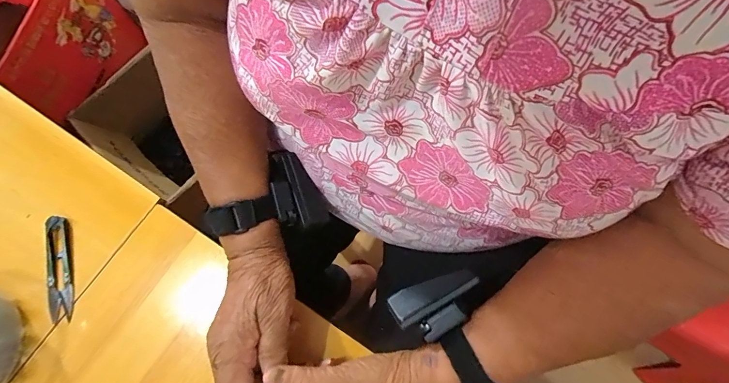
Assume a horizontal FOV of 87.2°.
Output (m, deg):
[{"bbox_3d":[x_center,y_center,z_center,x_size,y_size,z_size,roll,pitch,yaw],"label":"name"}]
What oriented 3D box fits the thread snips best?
[{"bbox_3d":[-0.296,0.073,0.371,0.023,0.010,0.099,-11,72,-2],"label":"thread snips"}]

